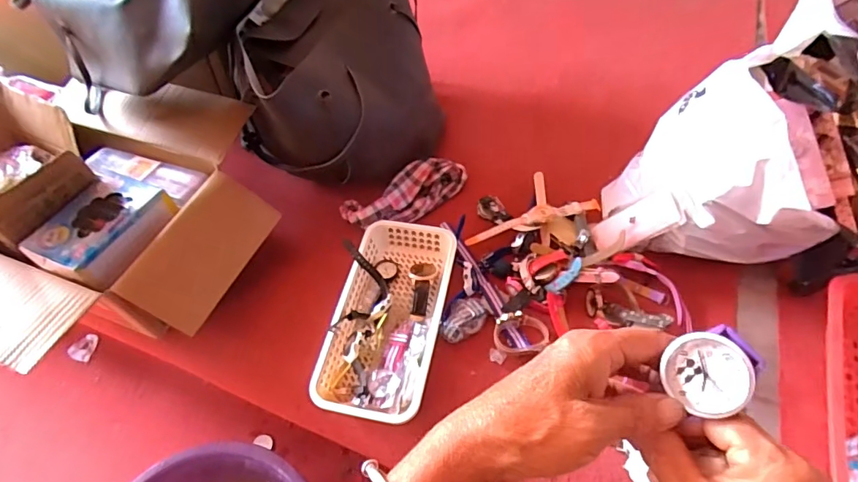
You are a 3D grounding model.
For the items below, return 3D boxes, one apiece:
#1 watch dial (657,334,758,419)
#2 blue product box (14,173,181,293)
[{"bbox_3d":[0.136,0.065,0.243,0.038,0.004,0.038,-6,78,30],"label":"watch dial"},{"bbox_3d":[-0.425,-0.017,0.644,0.115,0.044,0.151,22,57,19],"label":"blue product box"}]

